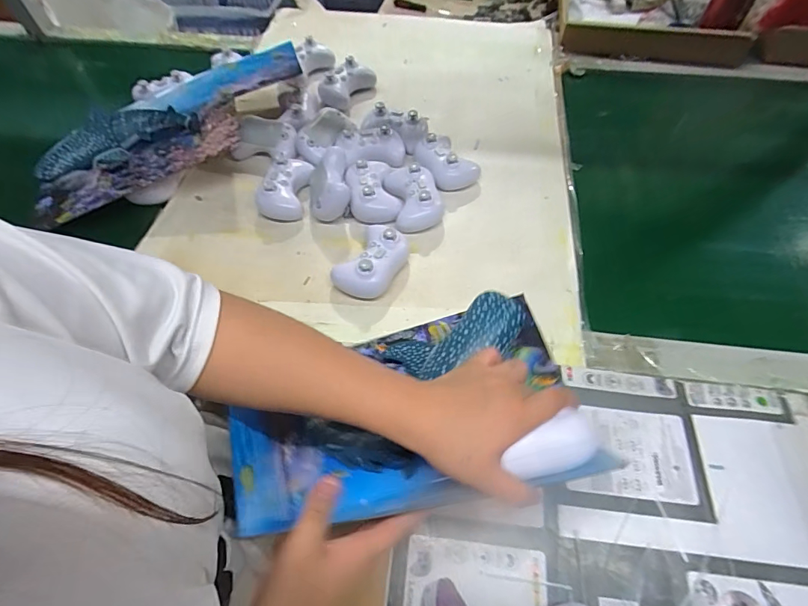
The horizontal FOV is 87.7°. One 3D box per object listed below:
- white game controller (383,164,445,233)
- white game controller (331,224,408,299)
[{"bbox_3d":[0.016,-0.158,0.609,0.079,0.047,0.099,-9,59,-5],"label":"white game controller"},{"bbox_3d":[-0.042,-0.059,0.547,0.074,0.054,0.111,25,62,15],"label":"white game controller"}]

